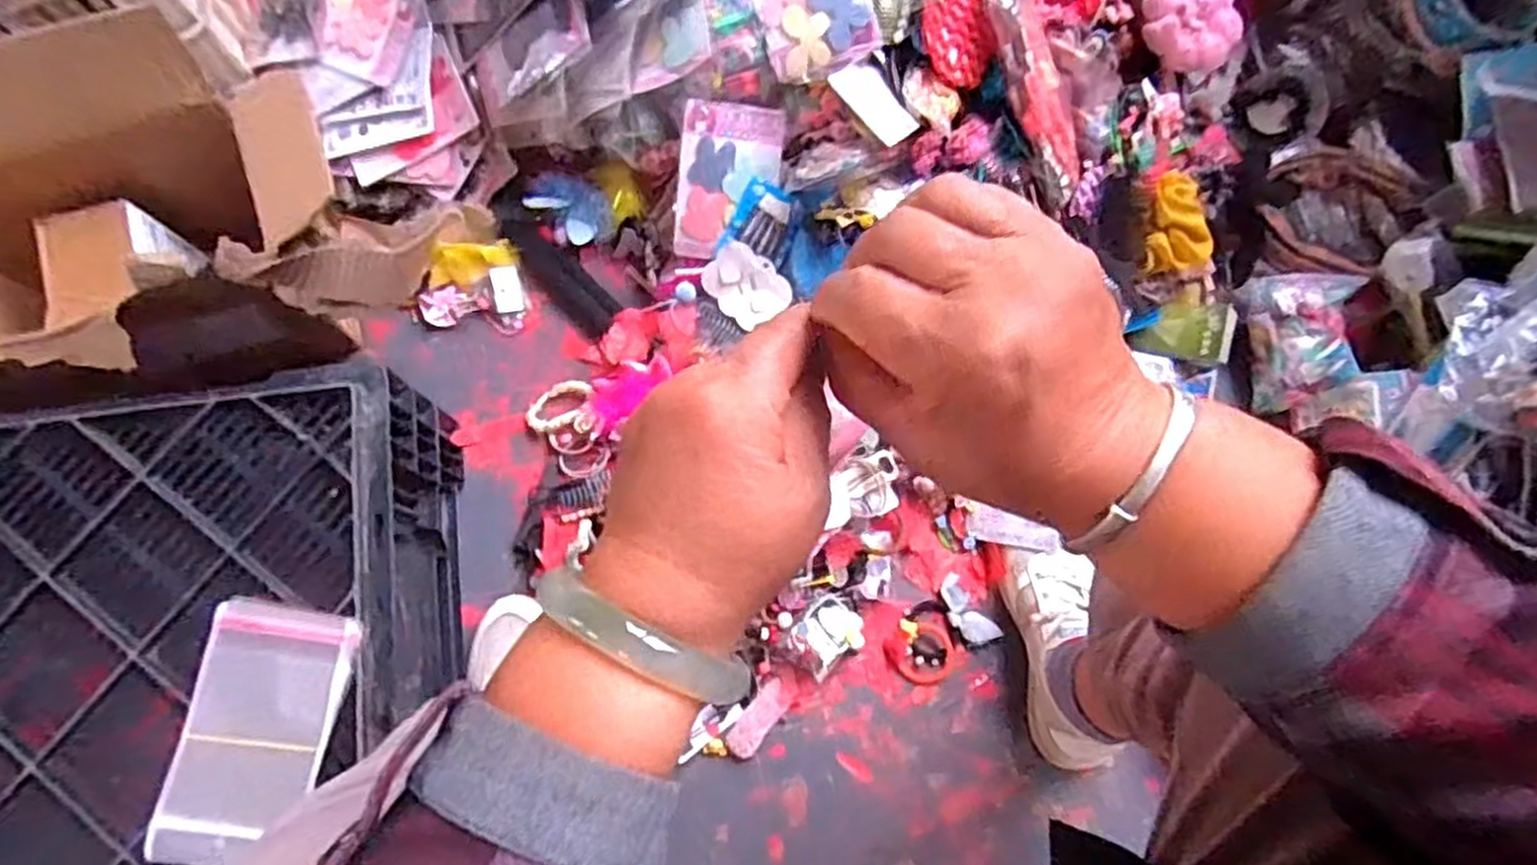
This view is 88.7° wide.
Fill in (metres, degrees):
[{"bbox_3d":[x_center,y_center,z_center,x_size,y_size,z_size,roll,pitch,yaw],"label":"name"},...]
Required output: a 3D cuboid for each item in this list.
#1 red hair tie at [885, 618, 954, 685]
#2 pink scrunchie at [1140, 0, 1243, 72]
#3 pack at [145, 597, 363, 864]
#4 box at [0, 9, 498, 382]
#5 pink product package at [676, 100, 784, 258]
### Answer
[{"bbox_3d":[0.143,0.205,0.729,0.059,0.007,0.057,0,77,-1],"label":"red hair tie"},{"bbox_3d":[0.429,-0.419,0.788,0.095,0.040,0.087,0,77,-1],"label":"pink scrunchie"},{"bbox_3d":[-0.344,0.201,0.527,0.098,0.020,0.165,10,77,1],"label":"pack"},{"bbox_3d":[-0.508,-0.152,0.655,0.412,0.241,0.223,-18,78,-5],"label":"box"},{"bbox_3d":[-0.037,-0.237,0.745,0.092,0.008,0.139,5,109,-7],"label":"pink product package"}]

